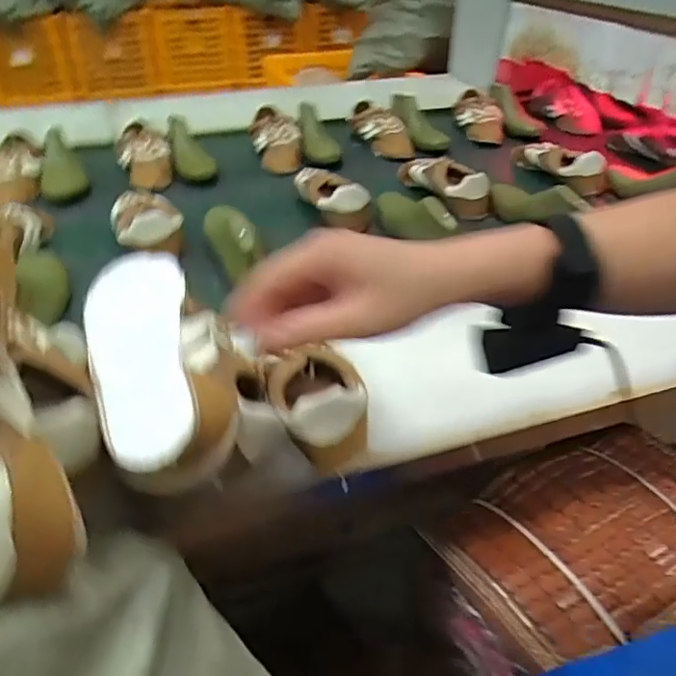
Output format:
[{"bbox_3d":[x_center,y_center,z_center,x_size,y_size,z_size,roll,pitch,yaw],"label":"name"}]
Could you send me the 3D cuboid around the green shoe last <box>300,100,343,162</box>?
[{"bbox_3d":[-0.042,-0.469,1.329,0.085,0.088,0.208,-2,38,-3],"label":"green shoe last"}]

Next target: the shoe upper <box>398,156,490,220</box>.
[{"bbox_3d":[0.197,-0.301,1.126,0.084,0.097,0.237,-11,39,-13],"label":"shoe upper"}]

